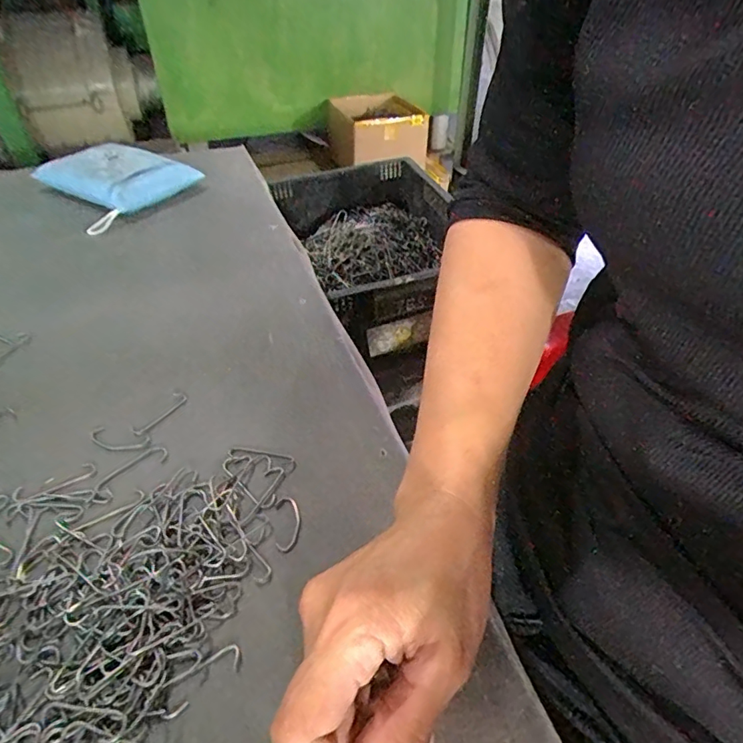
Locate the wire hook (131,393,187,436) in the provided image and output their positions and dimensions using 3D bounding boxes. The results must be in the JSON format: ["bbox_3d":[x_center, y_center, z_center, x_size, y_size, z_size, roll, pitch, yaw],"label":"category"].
[{"bbox_3d":[-0.137,0.027,0.337,0.012,0.004,0.042,18,43,16],"label":"wire hook"}]

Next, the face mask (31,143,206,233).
[{"bbox_3d":[-0.294,-0.212,0.575,0.130,0.029,0.148,20,44,18],"label":"face mask"}]

